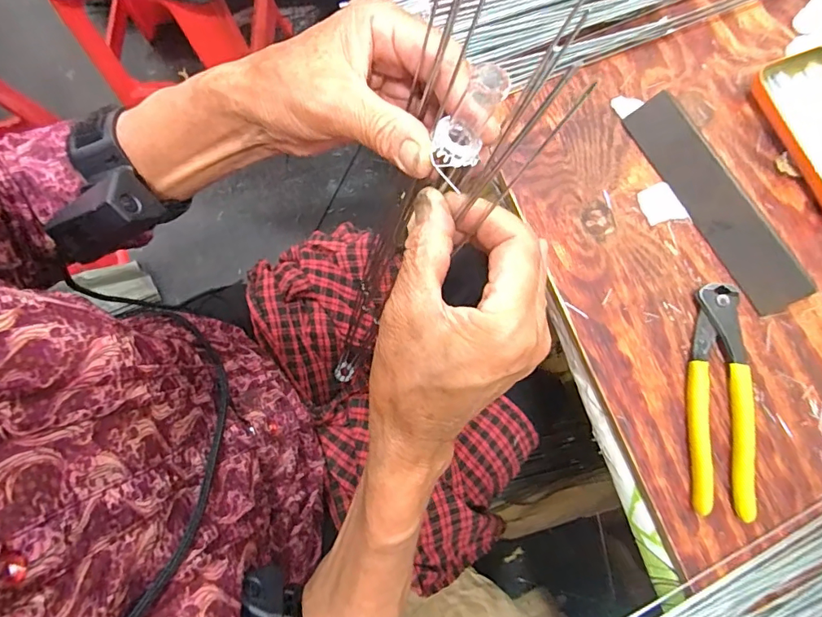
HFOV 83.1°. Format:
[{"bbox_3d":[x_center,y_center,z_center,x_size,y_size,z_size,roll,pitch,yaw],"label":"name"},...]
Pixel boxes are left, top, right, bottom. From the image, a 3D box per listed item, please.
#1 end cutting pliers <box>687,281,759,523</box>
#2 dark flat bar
[{"bbox_3d":[0.228,0.064,0.342,0.040,0.015,0.165,6,77,2],"label":"end cutting pliers"},{"bbox_3d":[0.241,-0.087,0.369,0.011,0.040,0.193,-18,73,-42],"label":"dark flat bar"}]

